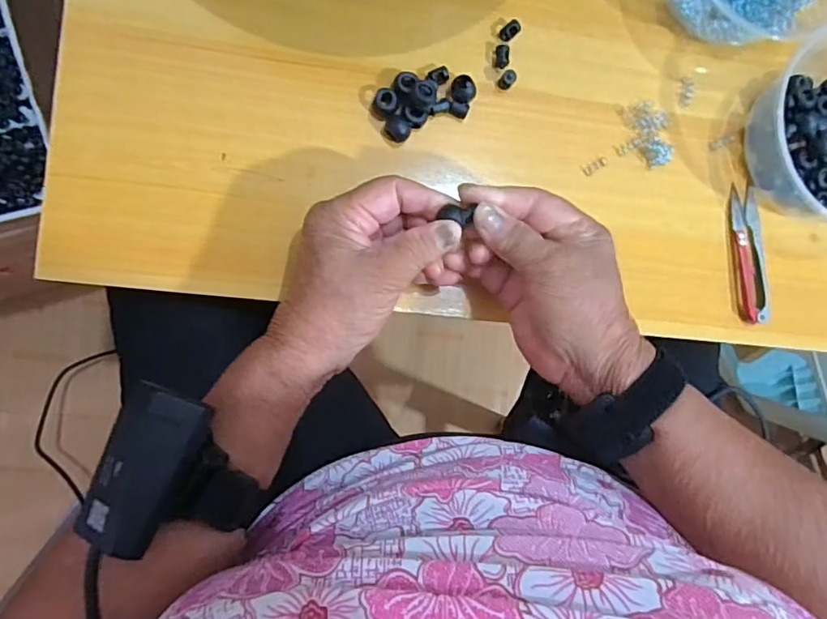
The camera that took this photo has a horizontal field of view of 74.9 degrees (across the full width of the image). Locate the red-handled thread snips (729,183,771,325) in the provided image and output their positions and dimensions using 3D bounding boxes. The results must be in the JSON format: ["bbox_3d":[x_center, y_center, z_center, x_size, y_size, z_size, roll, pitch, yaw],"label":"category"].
[{"bbox_3d":[0.247,-0.040,0.395,0.022,0.010,0.100,-3,89,-9],"label":"red-handled thread snips"}]

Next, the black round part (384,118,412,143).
[{"bbox_3d":[-0.011,-0.119,0.359,0.017,0.010,0.012,19,86,-8],"label":"black round part"}]

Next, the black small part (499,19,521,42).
[{"bbox_3d":[0.067,-0.194,0.374,0.010,0.005,0.017,42,83,-5],"label":"black small part"}]

